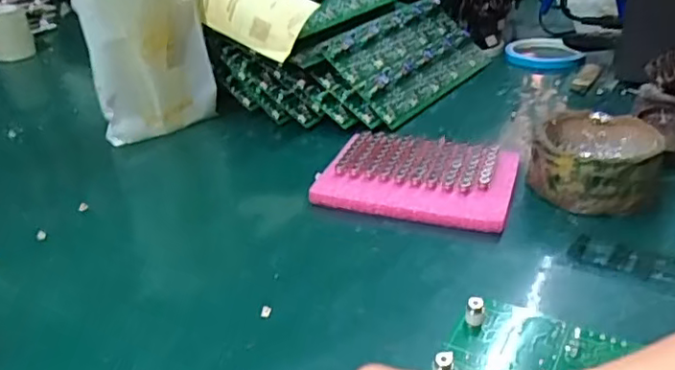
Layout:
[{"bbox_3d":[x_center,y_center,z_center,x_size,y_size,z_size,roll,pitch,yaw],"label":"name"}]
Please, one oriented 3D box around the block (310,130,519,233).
[{"bbox_3d":[0.064,-0.006,0.481,0.141,0.022,0.105,8,31,18],"label":"block"}]

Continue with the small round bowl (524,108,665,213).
[{"bbox_3d":[0.191,-0.017,0.454,0.082,0.047,0.083,14,33,26],"label":"small round bowl"}]

